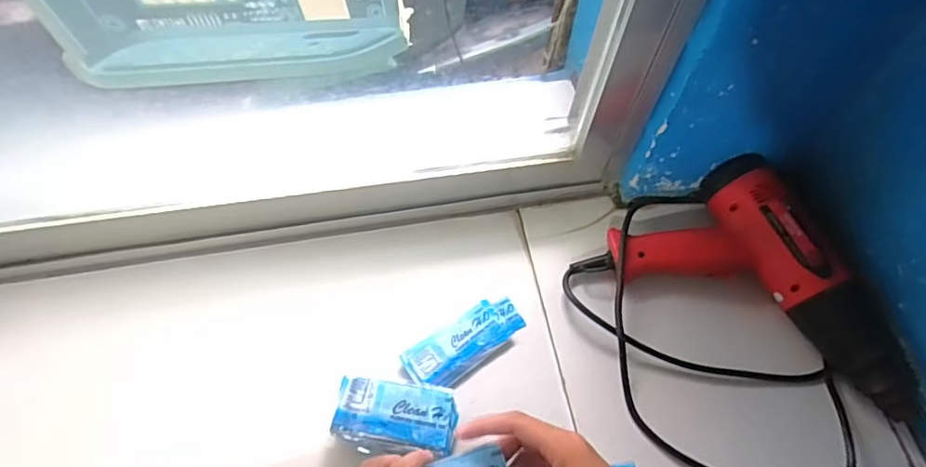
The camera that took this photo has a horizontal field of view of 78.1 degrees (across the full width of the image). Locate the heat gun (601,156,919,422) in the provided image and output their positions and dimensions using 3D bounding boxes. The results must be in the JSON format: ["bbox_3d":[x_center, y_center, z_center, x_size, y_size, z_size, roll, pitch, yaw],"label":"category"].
[{"bbox_3d":[0.293,0.070,0.551,0.175,0.086,0.277,-28,66,-16],"label":"heat gun"}]

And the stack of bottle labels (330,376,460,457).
[{"bbox_3d":[-0.059,0.168,0.513,0.104,0.039,0.058,5,61,1],"label":"stack of bottle labels"}]

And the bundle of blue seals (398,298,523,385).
[{"bbox_3d":[0.003,0.107,0.560,0.122,0.012,0.048,-33,67,-18],"label":"bundle of blue seals"}]

